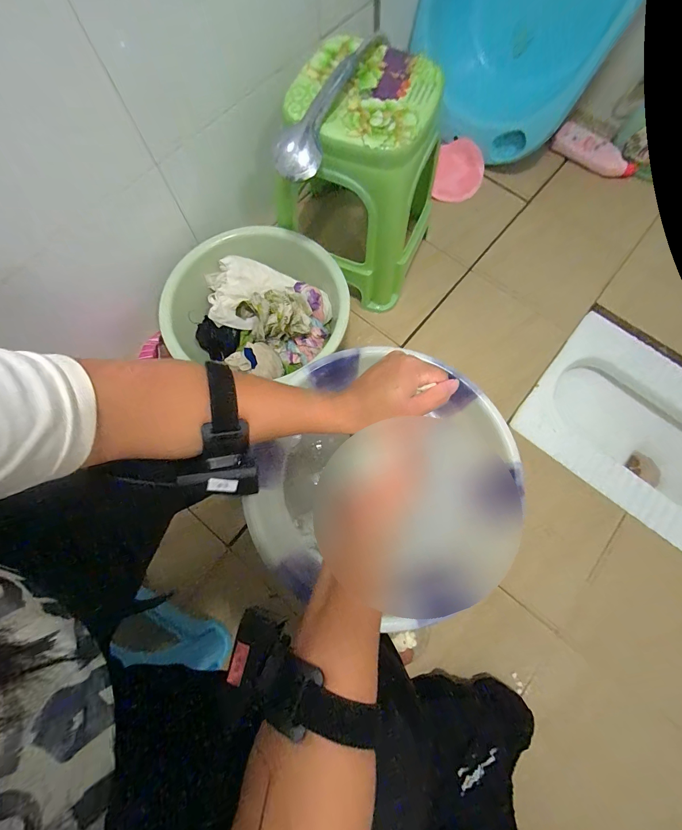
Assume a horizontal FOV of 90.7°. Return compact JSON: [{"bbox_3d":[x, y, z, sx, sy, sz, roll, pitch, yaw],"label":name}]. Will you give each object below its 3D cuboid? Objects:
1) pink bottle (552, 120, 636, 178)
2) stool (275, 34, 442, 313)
[{"bbox_3d":[0.706,-0.731,0.933,0.234,0.047,0.085,33,77,9],"label":"pink bottle"},{"bbox_3d":[0.048,-0.464,0.714,0.270,0.342,0.270,20,75,6],"label":"stool"}]

